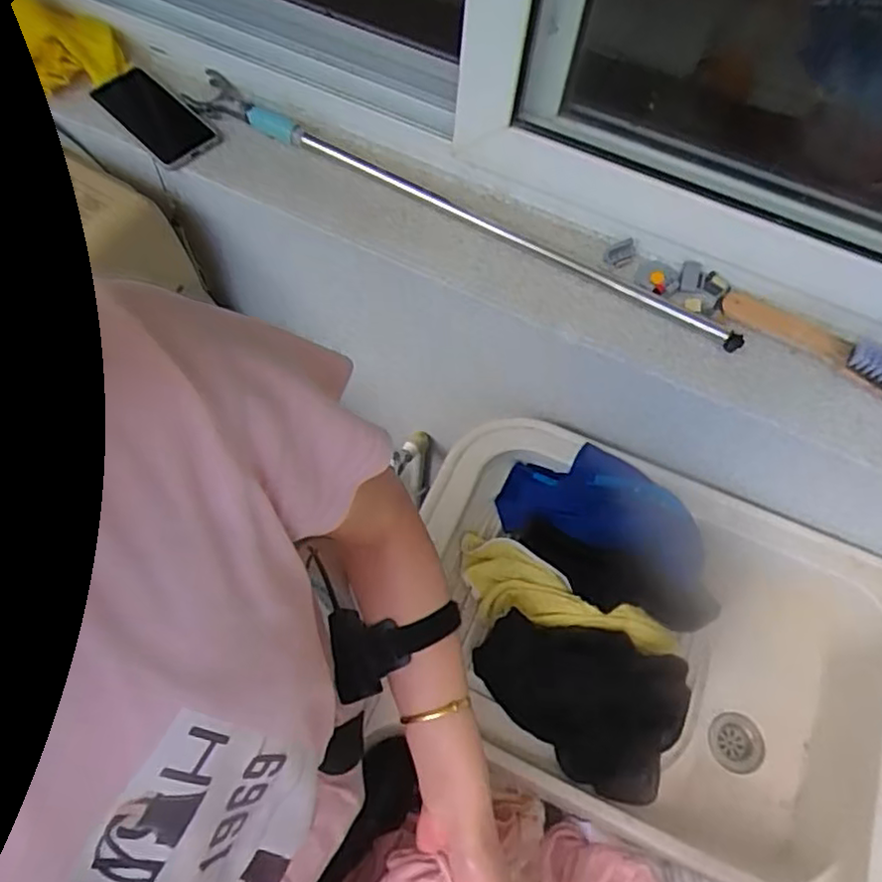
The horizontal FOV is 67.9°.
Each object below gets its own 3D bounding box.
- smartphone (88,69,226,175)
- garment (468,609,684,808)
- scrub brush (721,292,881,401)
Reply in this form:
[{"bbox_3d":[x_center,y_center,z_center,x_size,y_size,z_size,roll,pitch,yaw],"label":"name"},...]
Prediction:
[{"bbox_3d":[-0.330,-0.376,0.764,0.149,0.011,0.076,43,74,9],"label":"smartphone"},{"bbox_3d":[0.149,0.271,0.695,0.228,0.099,0.135,27,64,10],"label":"garment"},{"bbox_3d":[0.390,-0.100,0.678,0.202,0.027,0.042,30,65,12],"label":"scrub brush"}]

